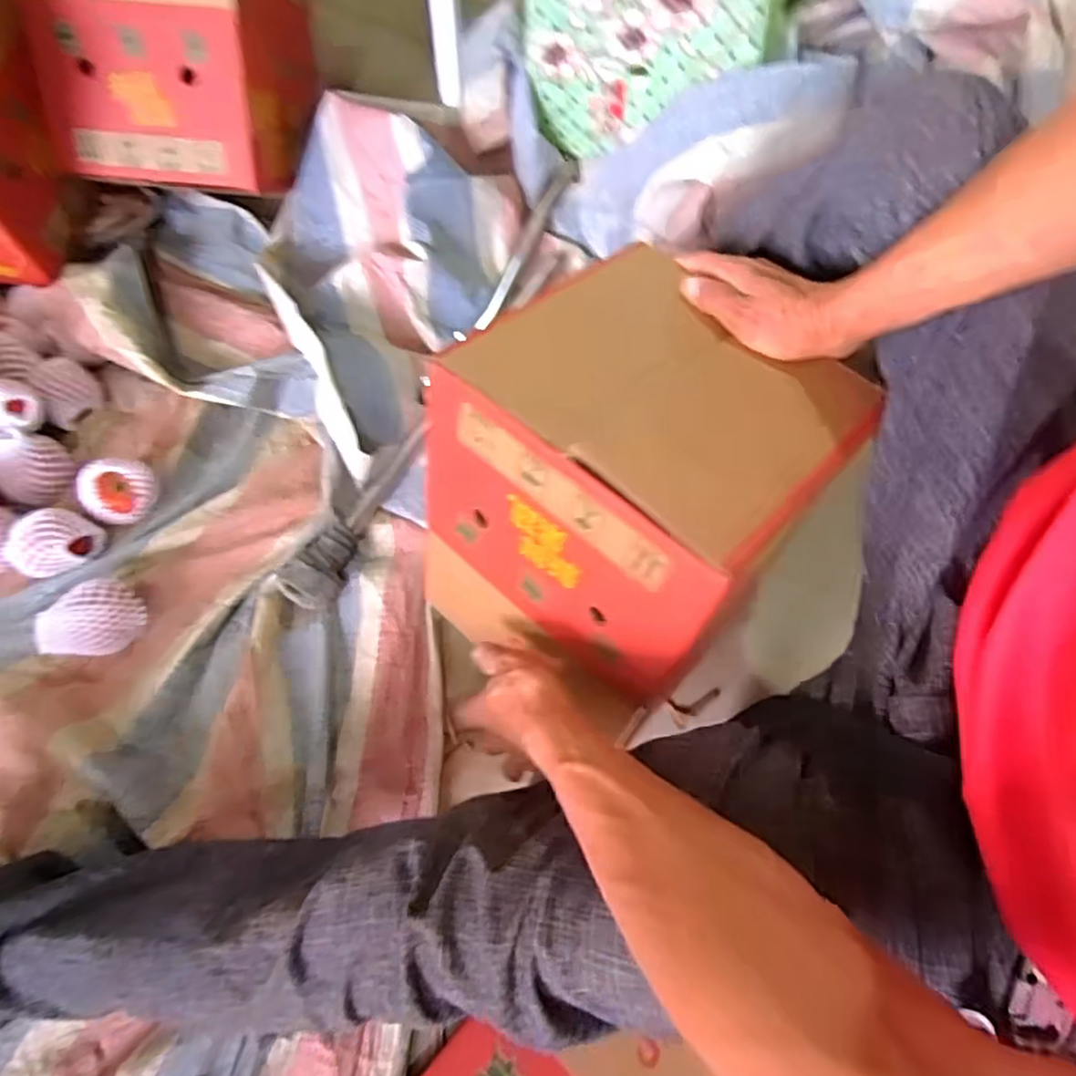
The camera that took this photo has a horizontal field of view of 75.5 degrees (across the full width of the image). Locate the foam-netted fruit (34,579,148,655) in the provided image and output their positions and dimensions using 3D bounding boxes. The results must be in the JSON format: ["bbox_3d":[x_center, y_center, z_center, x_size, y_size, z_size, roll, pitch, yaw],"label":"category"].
[{"bbox_3d":[-0.430,0.081,0.680,0.085,0.057,0.068,-7,63,-4],"label":"foam-netted fruit"}]

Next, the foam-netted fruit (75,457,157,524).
[{"bbox_3d":[-0.452,-0.052,0.752,0.060,0.056,0.076,34,68,15],"label":"foam-netted fruit"}]

